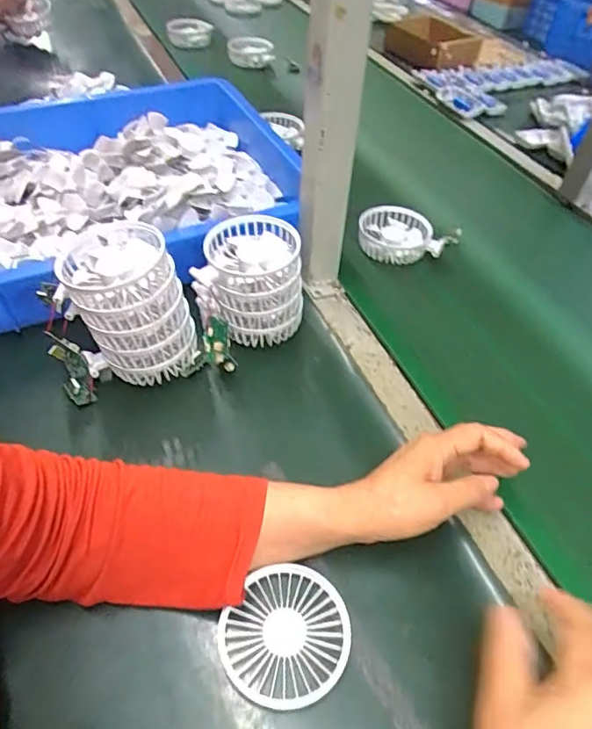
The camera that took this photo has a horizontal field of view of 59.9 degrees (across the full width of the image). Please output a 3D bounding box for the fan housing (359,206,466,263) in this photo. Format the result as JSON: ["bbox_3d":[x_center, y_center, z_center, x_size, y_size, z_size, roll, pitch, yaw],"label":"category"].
[{"bbox_3d":[0.147,-0.164,0.679,0.128,0.044,0.089,13,49,9],"label":"fan housing"}]

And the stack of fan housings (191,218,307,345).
[{"bbox_3d":[-0.046,-0.083,0.540,0.103,0.107,0.089,3,48,0],"label":"stack of fan housings"}]

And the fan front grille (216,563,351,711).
[{"bbox_3d":[-0.006,0.189,0.361,0.083,0.011,0.088,1,48,-1],"label":"fan front grille"}]

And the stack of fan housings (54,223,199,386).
[{"bbox_3d":[-0.158,-0.050,0.487,0.111,0.133,0.098,-16,51,-16],"label":"stack of fan housings"}]

